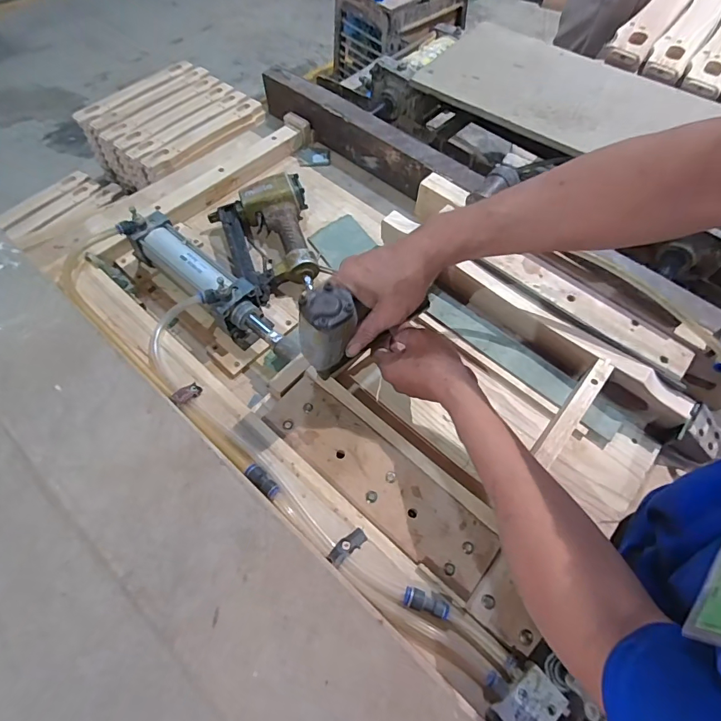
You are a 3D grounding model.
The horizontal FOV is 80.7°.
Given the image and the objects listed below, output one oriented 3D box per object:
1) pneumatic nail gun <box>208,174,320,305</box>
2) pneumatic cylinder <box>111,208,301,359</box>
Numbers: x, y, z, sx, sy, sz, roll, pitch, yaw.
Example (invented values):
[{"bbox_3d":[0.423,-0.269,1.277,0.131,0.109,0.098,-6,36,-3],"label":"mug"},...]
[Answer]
[{"bbox_3d":[-0.135,-0.195,0.681,0.160,0.059,0.215,-24,65,-15],"label":"pneumatic nail gun"},{"bbox_3d":[-0.208,-0.098,0.606,0.316,0.091,0.066,38,66,17],"label":"pneumatic cylinder"}]

